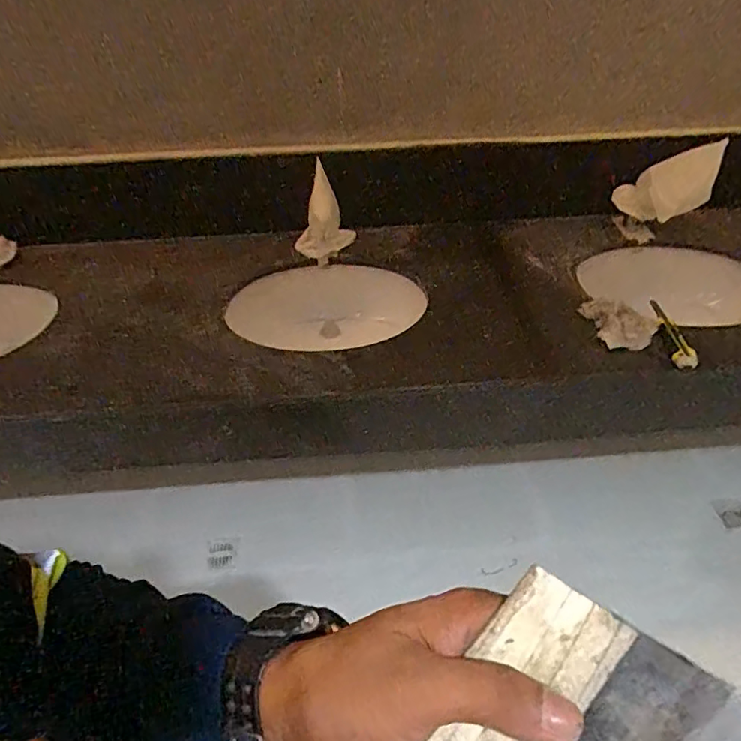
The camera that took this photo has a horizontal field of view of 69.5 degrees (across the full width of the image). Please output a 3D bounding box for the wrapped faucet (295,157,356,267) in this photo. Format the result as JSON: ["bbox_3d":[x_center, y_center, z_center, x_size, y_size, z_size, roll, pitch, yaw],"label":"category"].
[{"bbox_3d":[-0.106,-0.359,1.247,0.110,0.213,0.091,18,43,21],"label":"wrapped faucet"}]

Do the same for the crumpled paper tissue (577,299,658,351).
[{"bbox_3d":[0.486,-0.093,1.068,0.149,0.031,0.120,22,49,23],"label":"crumpled paper tissue"}]

